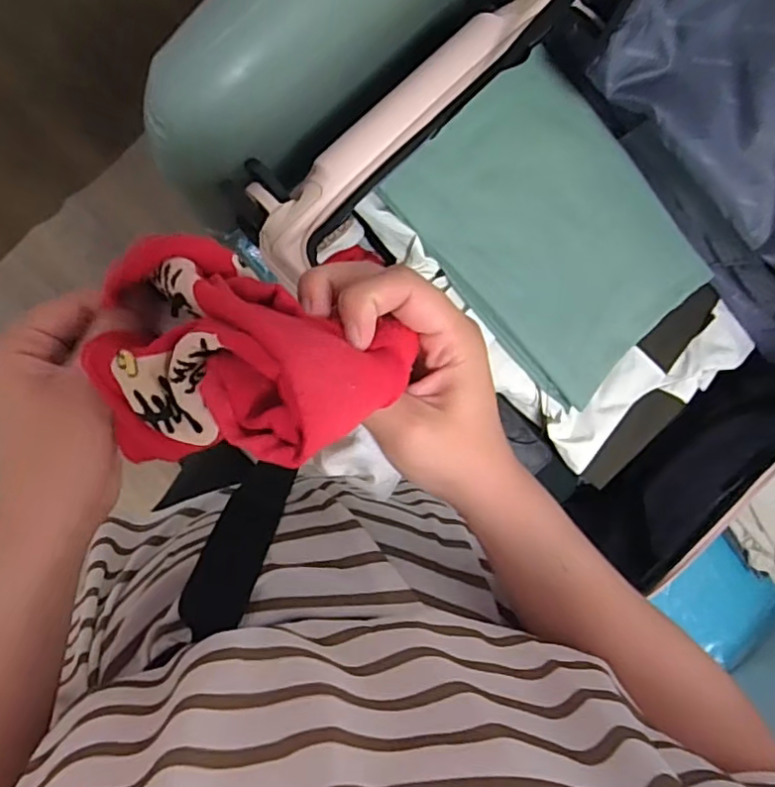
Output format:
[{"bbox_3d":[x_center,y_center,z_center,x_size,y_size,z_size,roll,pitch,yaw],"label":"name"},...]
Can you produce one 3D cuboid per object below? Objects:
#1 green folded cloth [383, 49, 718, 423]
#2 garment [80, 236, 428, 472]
[{"bbox_3d":[0.200,-0.190,0.726,0.263,0.024,0.350,-42,98,-5],"label":"green folded cloth"},{"bbox_3d":[-0.054,-0.022,0.239,0.121,0.082,0.090,-8,94,-8],"label":"garment"}]

